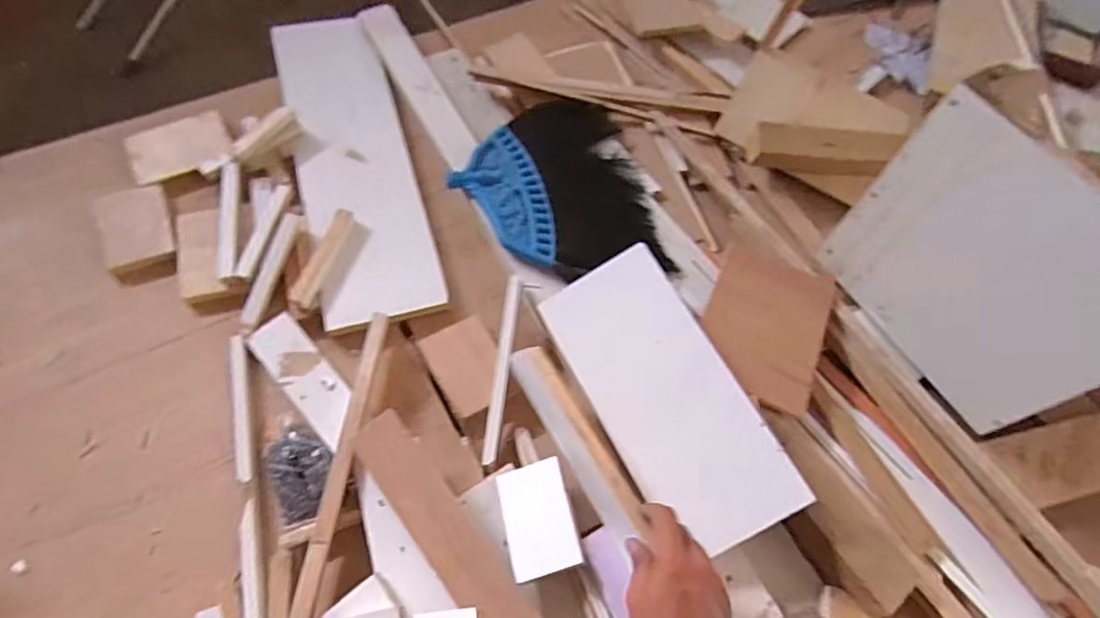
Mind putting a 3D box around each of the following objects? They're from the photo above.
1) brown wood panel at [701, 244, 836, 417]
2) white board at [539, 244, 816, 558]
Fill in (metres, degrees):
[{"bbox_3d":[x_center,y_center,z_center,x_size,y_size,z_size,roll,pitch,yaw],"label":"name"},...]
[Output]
[{"bbox_3d":[0.265,0.014,0.724,0.140,0.012,0.205,23,62,10],"label":"brown wood panel"},{"bbox_3d":[0.126,0.094,0.650,0.149,0.014,0.324,-32,70,8],"label":"white board"}]

